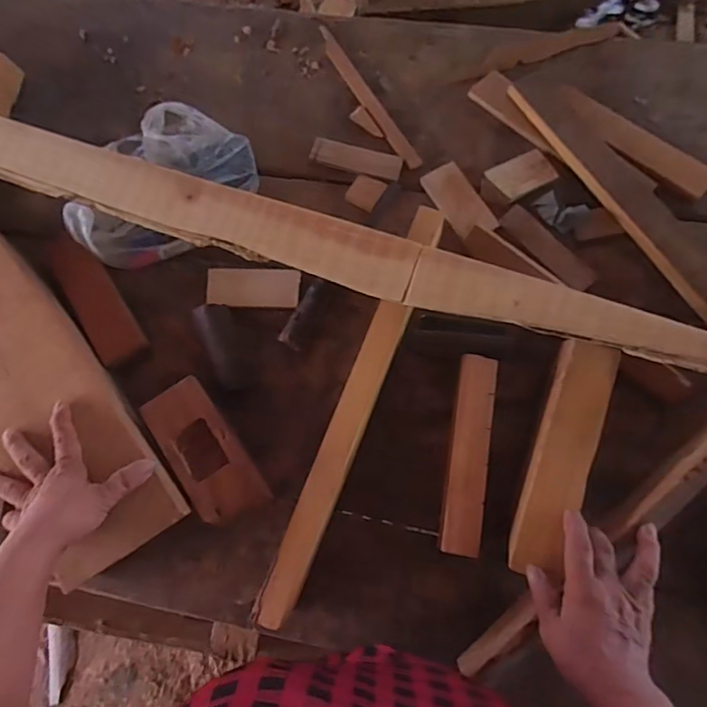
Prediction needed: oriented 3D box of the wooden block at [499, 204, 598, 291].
[{"bbox_3d":[0.224,-0.122,0.617,0.032,0.016,0.125,-39,72,-13],"label":"wooden block"}]

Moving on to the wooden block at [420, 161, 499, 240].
[{"bbox_3d":[0.125,-0.182,0.637,0.047,0.012,0.106,-25,69,-8],"label":"wooden block"}]

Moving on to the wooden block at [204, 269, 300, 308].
[{"bbox_3d":[-0.116,-0.076,0.620,0.106,0.012,0.048,-1,68,2],"label":"wooden block"}]

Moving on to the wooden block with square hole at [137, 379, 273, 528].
[{"bbox_3d":[-0.151,0.099,0.539,0.067,0.031,0.149,-33,72,-8],"label":"wooden block with square hole"}]

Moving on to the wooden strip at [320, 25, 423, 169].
[{"bbox_3d":[0.017,-0.342,0.705,0.024,0.008,0.263,-26,69,-8],"label":"wooden strip"}]

